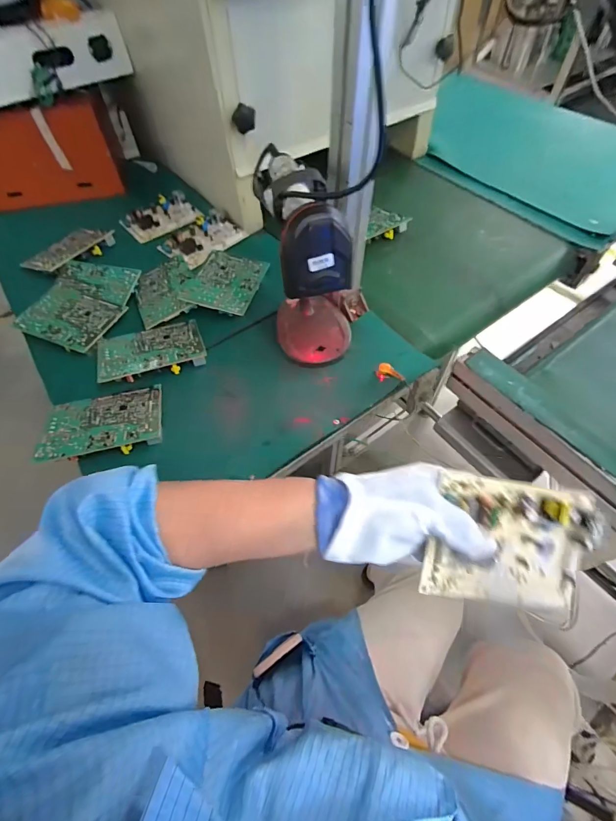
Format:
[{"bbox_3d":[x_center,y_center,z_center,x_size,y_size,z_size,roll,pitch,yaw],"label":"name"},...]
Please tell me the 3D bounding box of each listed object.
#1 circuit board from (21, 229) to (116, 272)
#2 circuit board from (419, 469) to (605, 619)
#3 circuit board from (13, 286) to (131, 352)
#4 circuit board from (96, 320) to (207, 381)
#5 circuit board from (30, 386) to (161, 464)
[{"bbox_3d":[-0.429,-0.290,0.673,0.090,0.023,0.136,26,62,18],"label":"circuit board"},{"bbox_3d":[0.166,0.112,0.303,0.134,0.025,0.103,11,95,-8],"label":"circuit board"},{"bbox_3d":[-0.359,-0.140,0.568,0.134,0.013,0.101,16,60,13],"label":"circuit board"},{"bbox_3d":[-0.220,-0.089,0.527,0.139,0.020,0.091,-17,59,-8],"label":"circuit board"},{"bbox_3d":[-0.252,0.013,0.468,0.134,0.030,0.093,-14,58,-6],"label":"circuit board"}]

